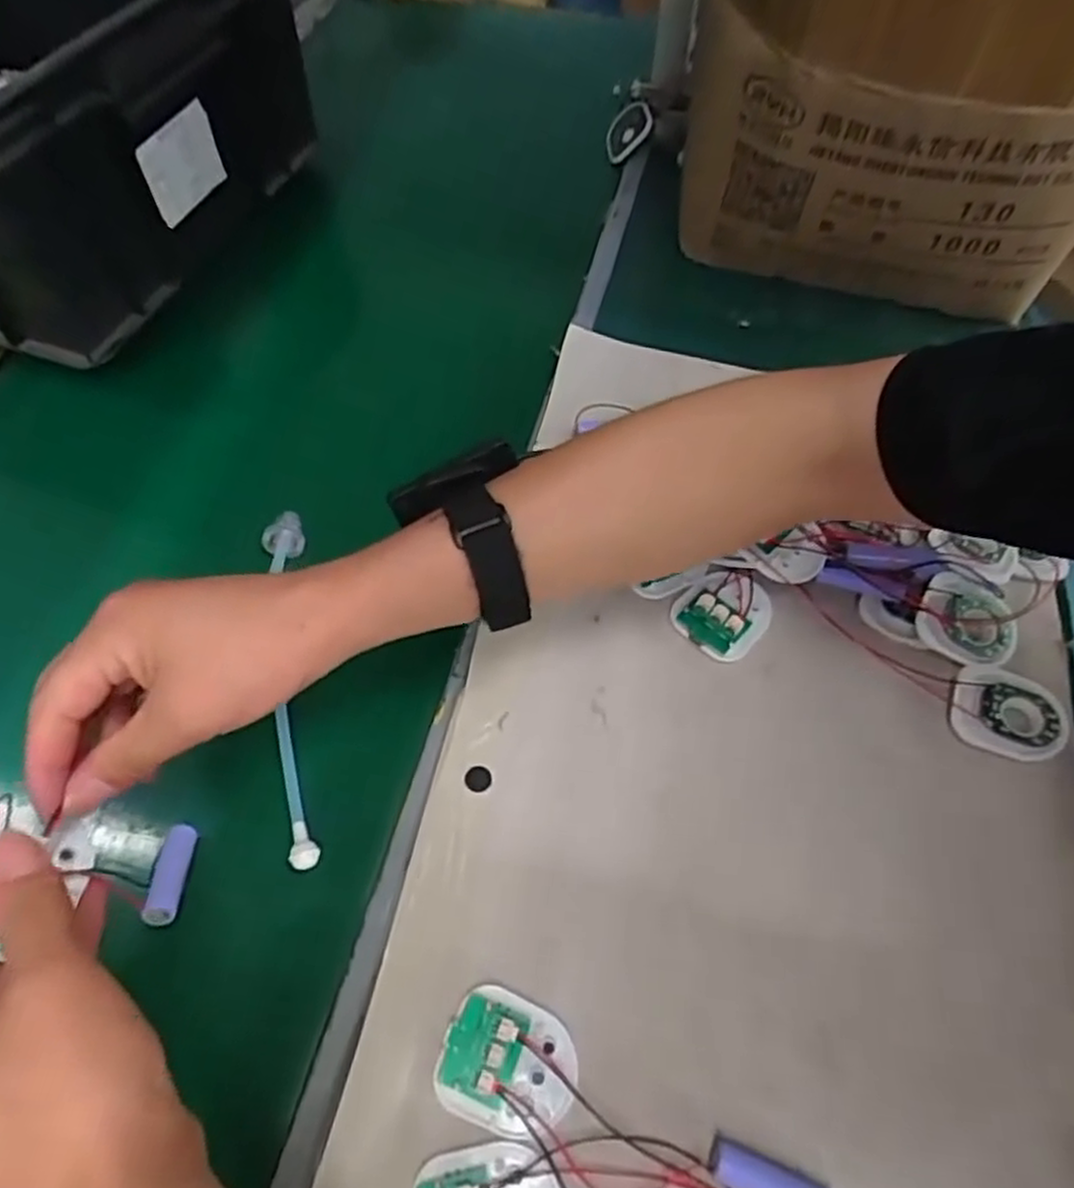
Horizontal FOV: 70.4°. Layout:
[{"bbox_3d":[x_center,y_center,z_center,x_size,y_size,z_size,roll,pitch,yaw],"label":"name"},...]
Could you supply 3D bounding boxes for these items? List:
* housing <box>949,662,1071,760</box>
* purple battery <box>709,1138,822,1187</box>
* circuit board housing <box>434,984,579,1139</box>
[{"bbox_3d":[0.252,0.064,0.409,0.057,0.009,0.049,22,59,11],"label":"housing"},{"bbox_3d":[0.095,0.237,0.305,0.051,0.012,0.014,20,59,10],"label":"purple battery"},{"bbox_3d":[-0.012,0.196,0.320,0.056,0.008,0.049,17,58,8],"label":"circuit board housing"}]

